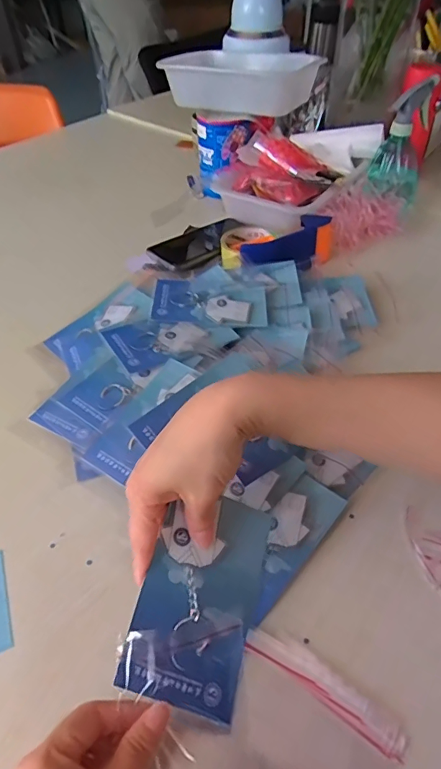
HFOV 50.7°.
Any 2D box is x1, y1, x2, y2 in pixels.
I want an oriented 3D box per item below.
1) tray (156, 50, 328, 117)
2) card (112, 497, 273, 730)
[{"bbox_3d":[0.046,-0.517,0.791,0.224,0.065,0.203,25,52,23],"label":"tray"},{"bbox_3d":[-0.011,0.139,0.314,0.080,0.010,0.134,28,53,-14],"label":"card"}]

